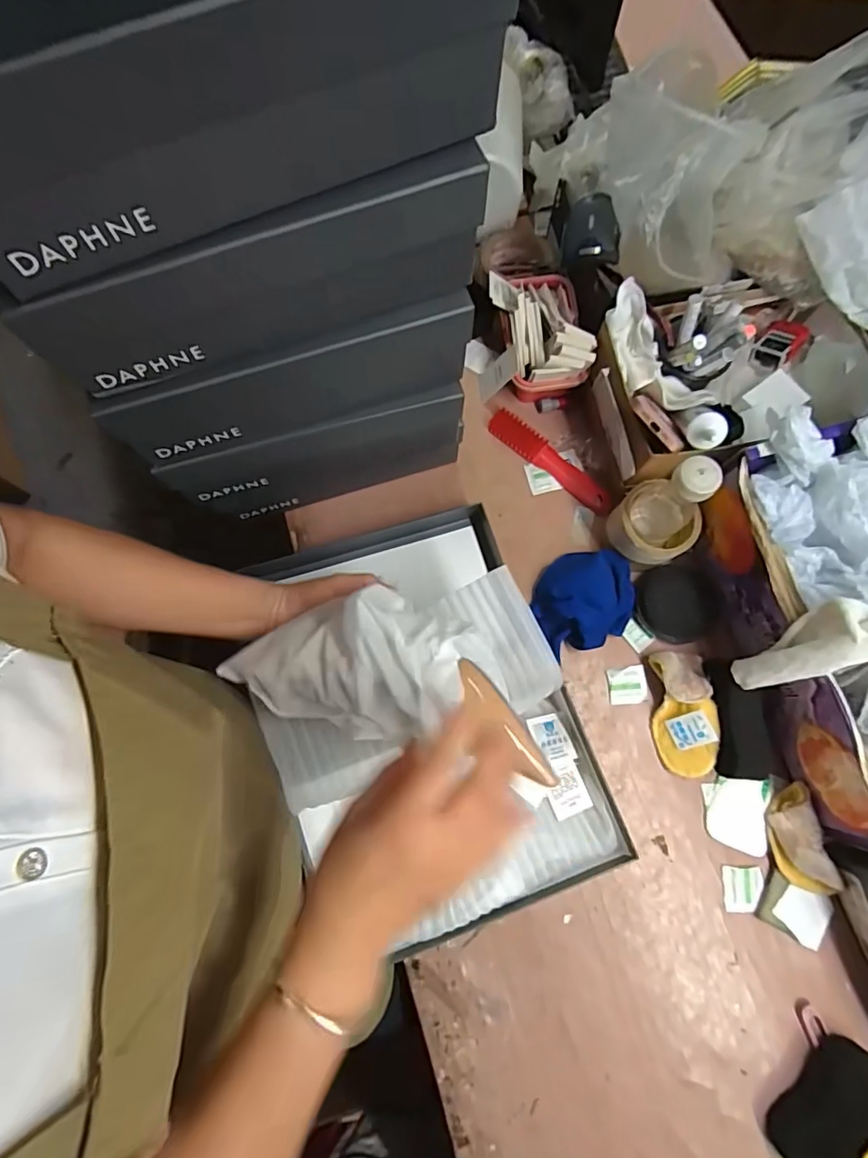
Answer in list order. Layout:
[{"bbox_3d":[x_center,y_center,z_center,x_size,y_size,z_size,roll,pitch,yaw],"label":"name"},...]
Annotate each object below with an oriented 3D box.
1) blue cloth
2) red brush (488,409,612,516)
[{"bbox_3d":[0.181,0.019,0.613,0.125,0.063,0.111,-24,77,-6],"label":"blue cloth"},{"bbox_3d":[0.153,-0.154,0.679,0.191,0.016,0.034,40,79,9],"label":"red brush"}]

